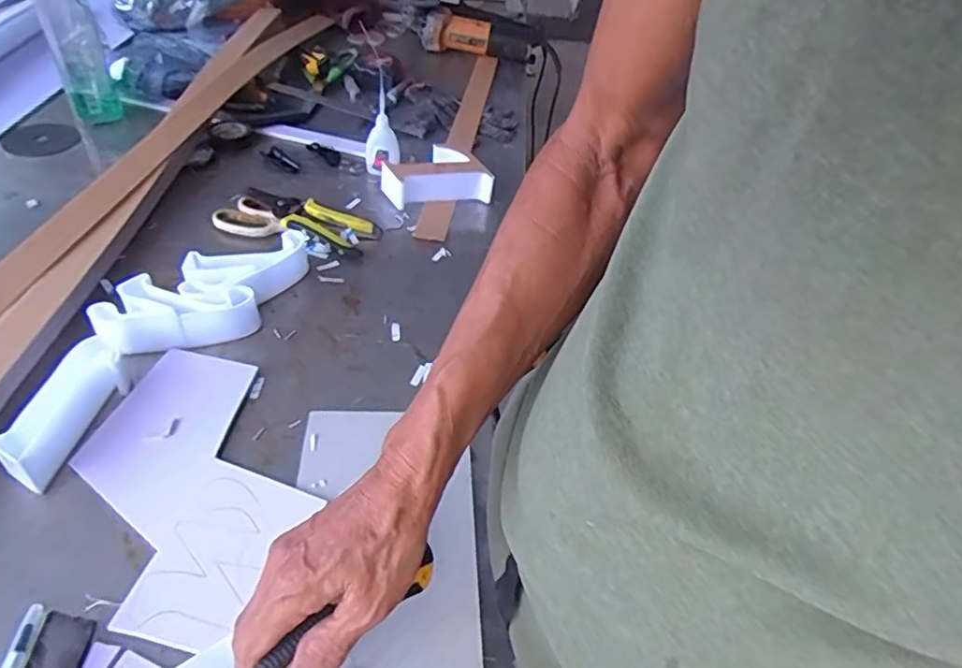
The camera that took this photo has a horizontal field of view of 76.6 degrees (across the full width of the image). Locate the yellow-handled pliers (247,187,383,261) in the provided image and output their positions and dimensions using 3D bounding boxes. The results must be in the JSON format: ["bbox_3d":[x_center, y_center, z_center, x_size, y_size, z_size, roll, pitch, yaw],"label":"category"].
[{"bbox_3d":[-0.209,-0.137,0.724,0.169,0.024,0.061,20,46,12],"label":"yellow-handled pliers"}]

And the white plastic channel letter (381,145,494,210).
[{"bbox_3d":[-0.062,-0.209,0.807,0.132,0.045,0.087,-13,48,-20],"label":"white plastic channel letter"}]

